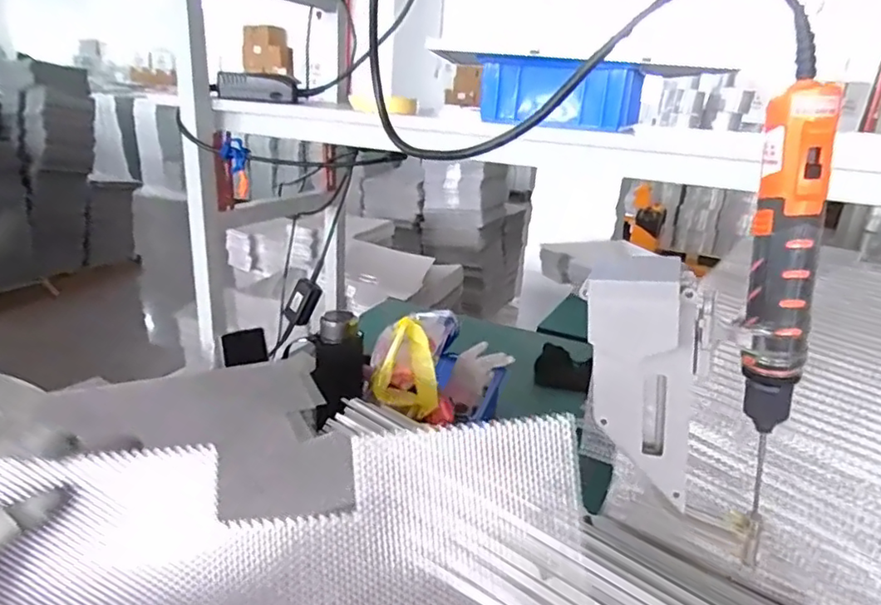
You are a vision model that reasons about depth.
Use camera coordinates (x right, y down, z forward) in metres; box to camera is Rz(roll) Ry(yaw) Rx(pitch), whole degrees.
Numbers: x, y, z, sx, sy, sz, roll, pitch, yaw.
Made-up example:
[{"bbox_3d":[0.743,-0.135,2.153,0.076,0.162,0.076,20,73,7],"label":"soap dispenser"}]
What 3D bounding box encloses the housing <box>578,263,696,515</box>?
[{"bbox_3d":[0.133,0.051,0.382,0.084,0.165,0.034,10,22,17],"label":"housing"}]

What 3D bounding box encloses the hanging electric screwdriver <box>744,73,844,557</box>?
[{"bbox_3d":[0.202,0.022,0.359,0.051,0.288,0.035,17,24,32],"label":"hanging electric screwdriver"}]

